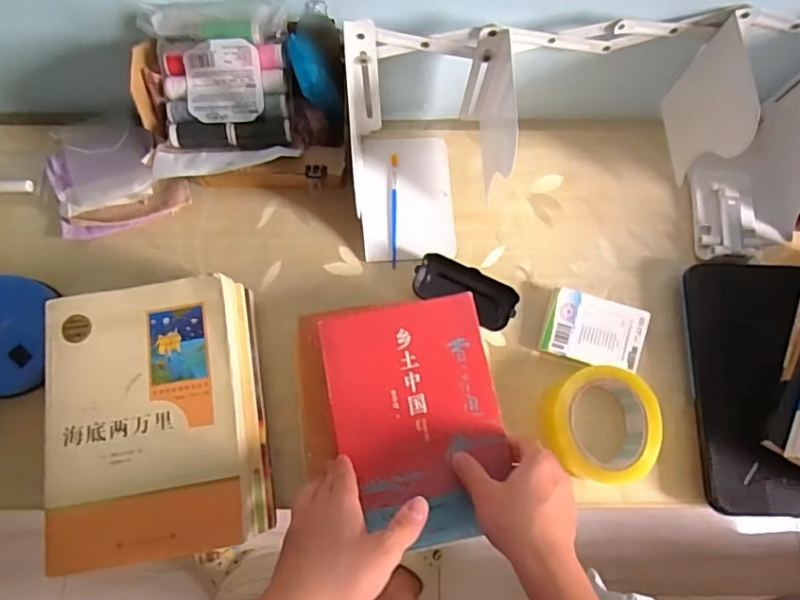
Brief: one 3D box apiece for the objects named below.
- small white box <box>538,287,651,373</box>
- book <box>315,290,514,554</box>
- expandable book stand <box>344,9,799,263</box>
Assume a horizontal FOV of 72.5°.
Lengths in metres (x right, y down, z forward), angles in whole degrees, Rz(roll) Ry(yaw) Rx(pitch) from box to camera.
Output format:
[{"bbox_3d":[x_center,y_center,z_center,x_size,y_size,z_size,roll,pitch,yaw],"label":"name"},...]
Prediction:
[{"bbox_3d":[0.207,0.034,0.580,0.101,0.017,0.074,18,76,4],"label":"small white box"},{"bbox_3d":[0.016,0.105,0.499,0.149,0.012,0.212,-10,76,-4],"label":"book"},{"bbox_3d":[0.204,-0.148,0.551,0.493,0.195,0.178,-5,76,-2],"label":"expandable book stand"}]

